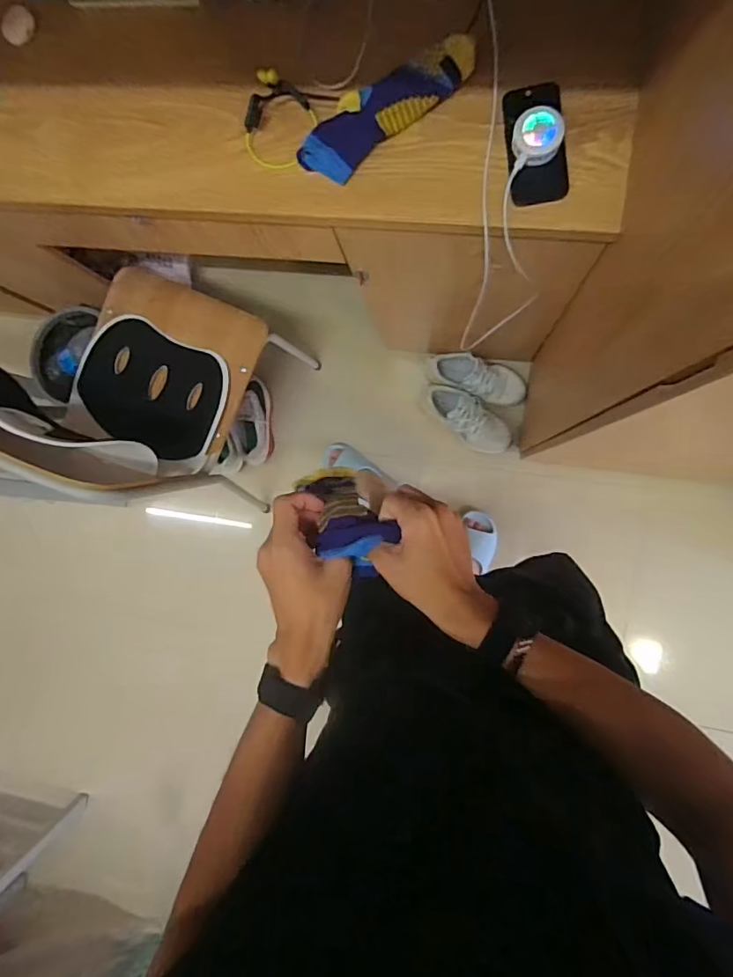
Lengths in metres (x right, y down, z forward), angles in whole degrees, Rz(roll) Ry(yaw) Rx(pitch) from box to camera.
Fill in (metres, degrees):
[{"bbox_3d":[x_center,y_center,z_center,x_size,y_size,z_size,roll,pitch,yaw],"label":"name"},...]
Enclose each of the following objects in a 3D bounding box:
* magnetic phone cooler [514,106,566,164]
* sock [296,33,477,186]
[{"bbox_3d":[0.212,-0.434,0.617,0.059,0.024,0.055,0,90,9],"label":"magnetic phone cooler"},{"bbox_3d":[0.023,-0.493,0.645,0.243,0.037,0.079,-32,85,7],"label":"sock"}]

